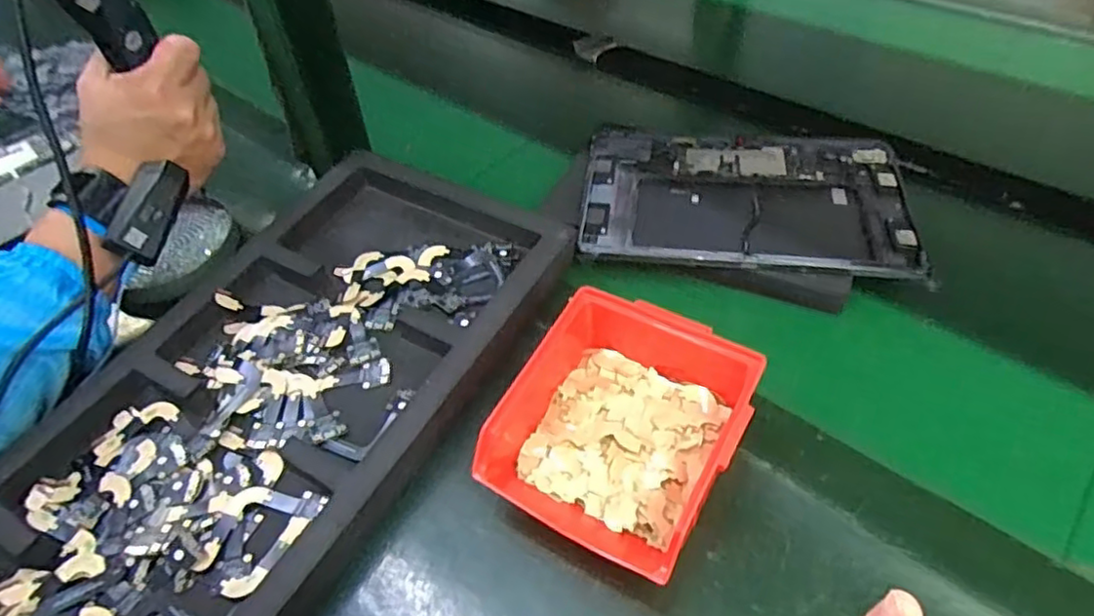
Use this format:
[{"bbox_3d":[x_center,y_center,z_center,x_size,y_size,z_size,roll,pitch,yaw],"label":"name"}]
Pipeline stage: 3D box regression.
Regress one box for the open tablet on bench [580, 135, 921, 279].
[{"bbox_3d":[0.162,-0.094,0.544,0.256,0.007,0.171,5,50,8],"label":"open tablet on bench"}]

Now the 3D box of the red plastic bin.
[{"bbox_3d":[0.046,0.068,0.385,0.120,0.074,0.138,23,54,23],"label":"red plastic bin"}]

